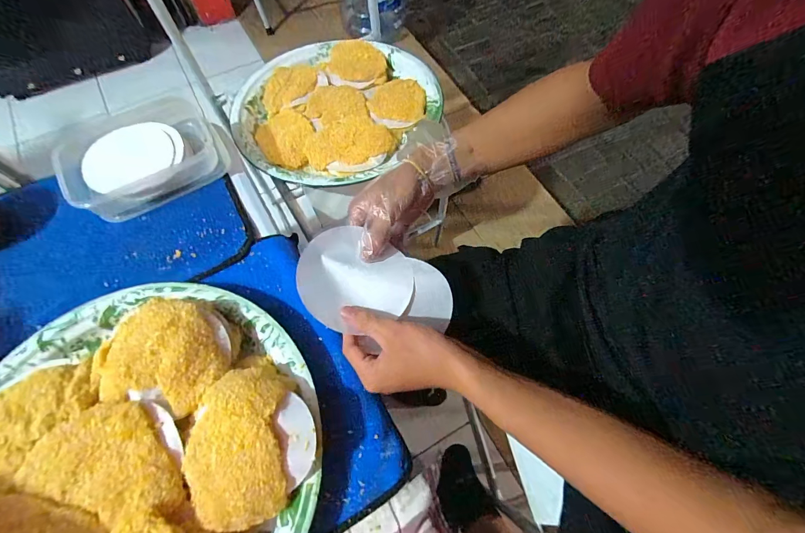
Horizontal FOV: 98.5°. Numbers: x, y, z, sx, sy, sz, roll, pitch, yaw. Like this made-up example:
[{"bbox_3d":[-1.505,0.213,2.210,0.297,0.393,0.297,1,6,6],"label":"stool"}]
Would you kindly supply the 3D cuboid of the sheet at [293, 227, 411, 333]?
[{"bbox_3d":[-0.051,0.010,0.373,0.115,0.028,0.106,0,67,-1],"label":"sheet"}]

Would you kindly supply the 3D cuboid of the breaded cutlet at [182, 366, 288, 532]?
[{"bbox_3d":[-0.161,0.173,0.337,0.085,0.032,0.140,-7,68,-4],"label":"breaded cutlet"}]

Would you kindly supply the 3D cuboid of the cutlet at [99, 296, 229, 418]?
[{"bbox_3d":[-0.251,0.088,0.365,0.117,0.027,0.108,0,67,-1],"label":"cutlet"}]

